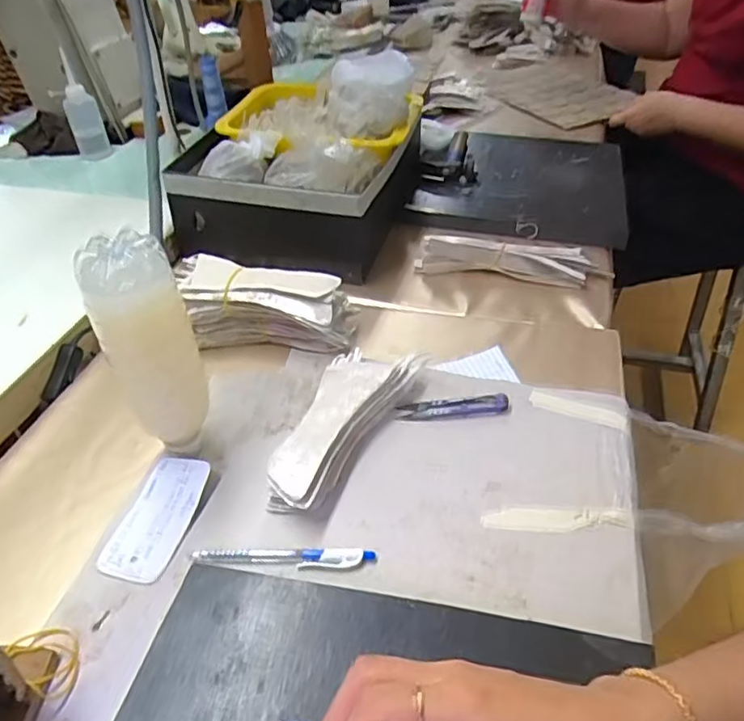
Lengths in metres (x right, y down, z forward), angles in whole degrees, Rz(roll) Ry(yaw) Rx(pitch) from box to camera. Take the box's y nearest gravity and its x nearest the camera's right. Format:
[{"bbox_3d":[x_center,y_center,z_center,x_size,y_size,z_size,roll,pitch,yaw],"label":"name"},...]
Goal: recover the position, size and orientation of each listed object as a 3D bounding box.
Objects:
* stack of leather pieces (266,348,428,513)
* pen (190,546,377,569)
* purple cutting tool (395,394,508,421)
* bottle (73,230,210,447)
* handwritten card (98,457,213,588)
[{"bbox_3d":[-0.030,0.049,0.529,0.071,0.037,0.195,20,45,23],"label":"stack of leather pieces"},{"bbox_3d":[-0.064,0.144,0.444,0.131,0.009,0.014,0,40,2],"label":"pen"},{"bbox_3d":[0.074,0.042,0.554,0.099,0.009,0.024,-1,40,1],"label":"purple cutting tool"},{"bbox_3d":[-0.167,0.004,0.468,0.064,0.200,0.051,-19,43,-19],"label":"bottle"},{"bbox_3d":[-0.168,0.121,0.475,0.052,0.004,0.104,8,48,15],"label":"handwritten card"}]

